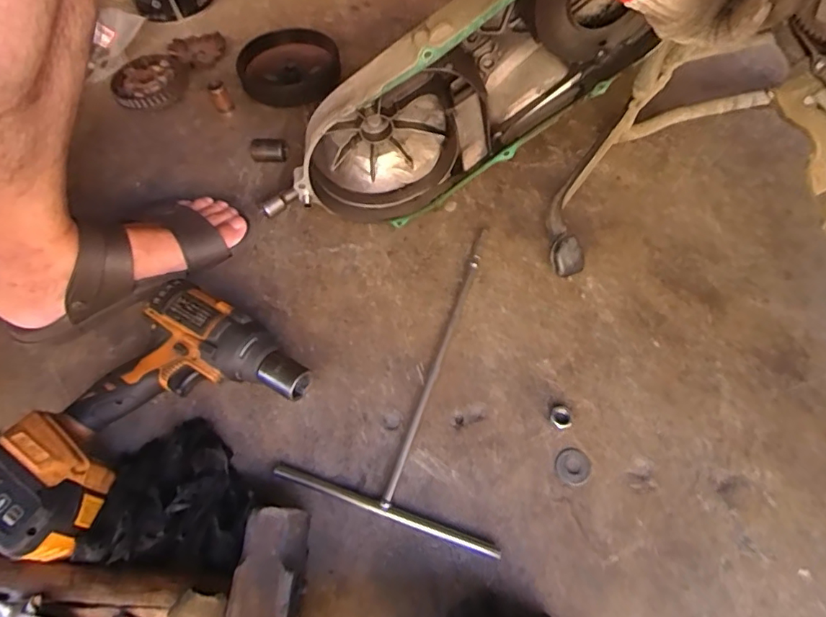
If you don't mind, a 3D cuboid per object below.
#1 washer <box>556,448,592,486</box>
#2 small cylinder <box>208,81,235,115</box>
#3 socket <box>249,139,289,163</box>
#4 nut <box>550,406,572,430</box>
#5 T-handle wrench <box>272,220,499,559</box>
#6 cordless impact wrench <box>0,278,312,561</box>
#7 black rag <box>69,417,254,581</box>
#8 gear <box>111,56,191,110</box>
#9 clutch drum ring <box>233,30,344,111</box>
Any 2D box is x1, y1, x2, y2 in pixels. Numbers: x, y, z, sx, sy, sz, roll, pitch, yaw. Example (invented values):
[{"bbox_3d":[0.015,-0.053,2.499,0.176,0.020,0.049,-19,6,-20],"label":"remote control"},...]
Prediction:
[{"bbox_3d":[0.134,0.132,0.412,0.028,0.004,0.030,-2,60,3],"label":"washer"},{"bbox_3d":[-0.253,-0.279,0.651,0.021,0.043,0.022,-26,62,-11],"label":"small cylinder"},{"bbox_3d":[-0.178,-0.195,0.608,0.047,0.025,0.022,9,61,9],"label":"socket"},{"bbox_3d":[0.129,0.095,0.428,0.019,0.010,0.019,-26,62,-11],"label":"nut"},{"bbox_3d":[0.026,0.050,0.457,0.186,0.014,0.286,18,63,13],"label":"T-handle wrench"},{"bbox_3d":[-0.234,0.086,0.423,0.245,0.073,0.159,-40,65,-18],"label":"cordless impact wrench"},{"bbox_3d":[-0.187,0.149,0.404,0.122,0.043,0.117,3,60,5],"label":"black rag"},{"bbox_3d":[-0.368,-0.314,0.694,0.097,0.029,0.097,-2,60,4],"label":"gear"},{"bbox_3d":[-0.169,-0.324,0.675,0.128,0.038,0.125,-2,60,3],"label":"clutch drum ring"}]

